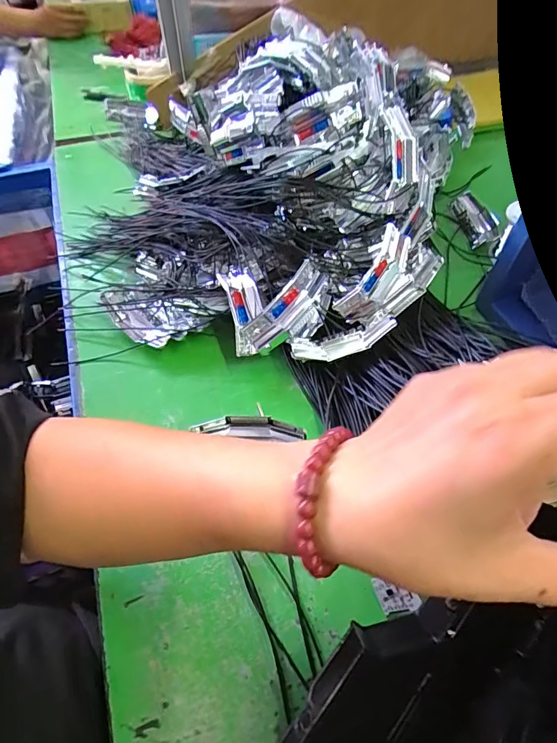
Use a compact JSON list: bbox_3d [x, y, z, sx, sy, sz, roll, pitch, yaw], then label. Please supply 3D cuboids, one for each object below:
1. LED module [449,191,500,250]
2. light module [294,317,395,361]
[{"bbox_3d":[0.267,-0.200,0.566,0.047,0.018,0.100,-4,53,-2],"label":"LED module"},{"bbox_3d":[0.061,-0.029,0.400,0.099,0.013,0.026,-16,55,0],"label":"light module"}]

